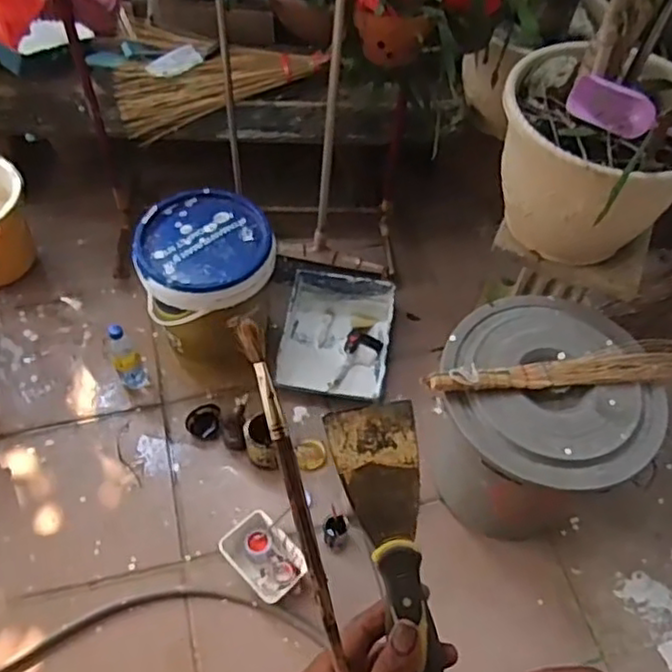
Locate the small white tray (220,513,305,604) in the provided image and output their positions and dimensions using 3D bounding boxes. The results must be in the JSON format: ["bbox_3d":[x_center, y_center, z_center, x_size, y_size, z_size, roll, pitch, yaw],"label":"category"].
[{"bbox_3d":[-0.154,0.466,1.420,0.122,0.046,0.168,-37,68,-23],"label":"small white tray"}]

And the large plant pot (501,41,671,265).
[{"bbox_3d":[0.503,-0.355,1.316,0.366,0.293,0.335,2,55,-3],"label":"large plant pot"}]

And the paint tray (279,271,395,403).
[{"bbox_3d":[0.004,-0.006,1.748,0.271,0.056,0.376,8,59,1],"label":"paint tray"}]

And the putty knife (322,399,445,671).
[{"bbox_3d":[0.041,0.140,0.427,0.056,0.014,0.194,-10,75,-10],"label":"putty knife"}]

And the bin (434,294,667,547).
[{"bbox_3d":[0.403,0.192,1.405,0.410,0.385,0.380,14,55,6],"label":"bin"}]

